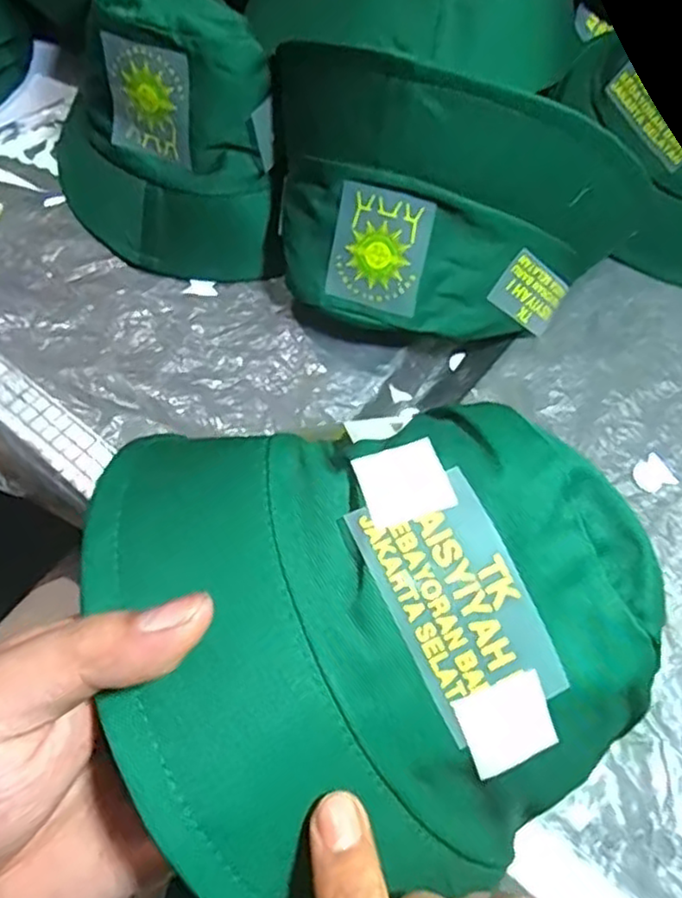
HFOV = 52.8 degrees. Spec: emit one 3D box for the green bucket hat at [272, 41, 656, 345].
[{"bbox_3d":[0.057,-0.131,0.402,0.215,0.151,0.093,16,64,6],"label":"green bucket hat"}]

